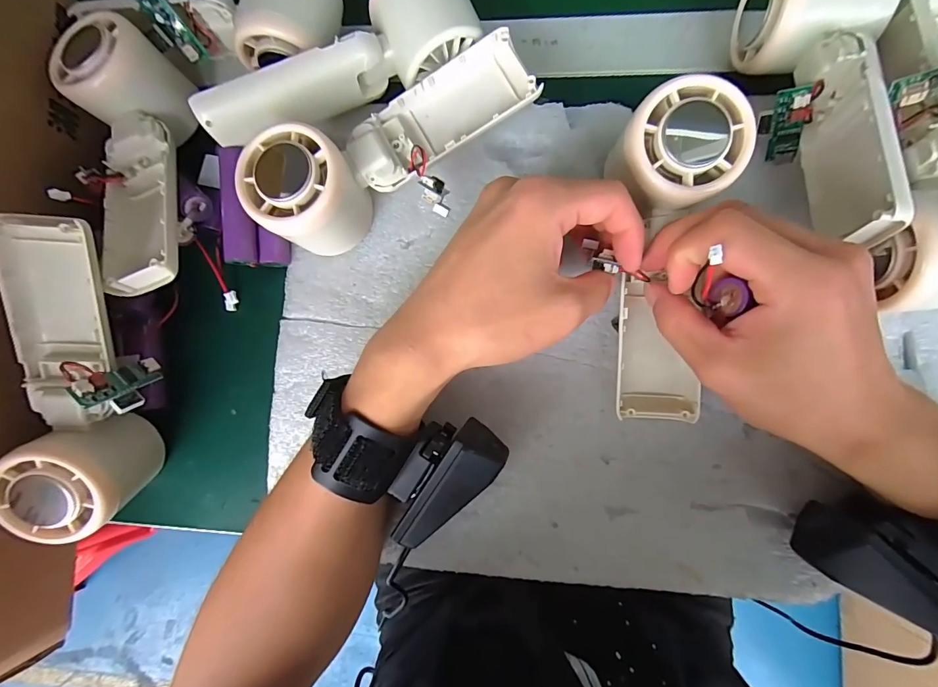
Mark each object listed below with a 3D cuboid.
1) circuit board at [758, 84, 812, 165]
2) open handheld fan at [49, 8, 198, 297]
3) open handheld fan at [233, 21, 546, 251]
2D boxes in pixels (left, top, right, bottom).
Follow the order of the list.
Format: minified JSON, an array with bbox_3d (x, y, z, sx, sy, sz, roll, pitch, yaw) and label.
[{"bbox_3d":[0.170,-0.117,0.222,0.022,0.040,0.006,19,66,38],"label":"circuit board"},{"bbox_3d":[-0.196,-0.108,0.242,0.058,0.043,0.167,-17,83,4],"label":"open handheld fan"},{"bbox_3d":[-0.038,-0.106,0.227,0.164,0.055,0.065,-26,83,3],"label":"open handheld fan"}]

